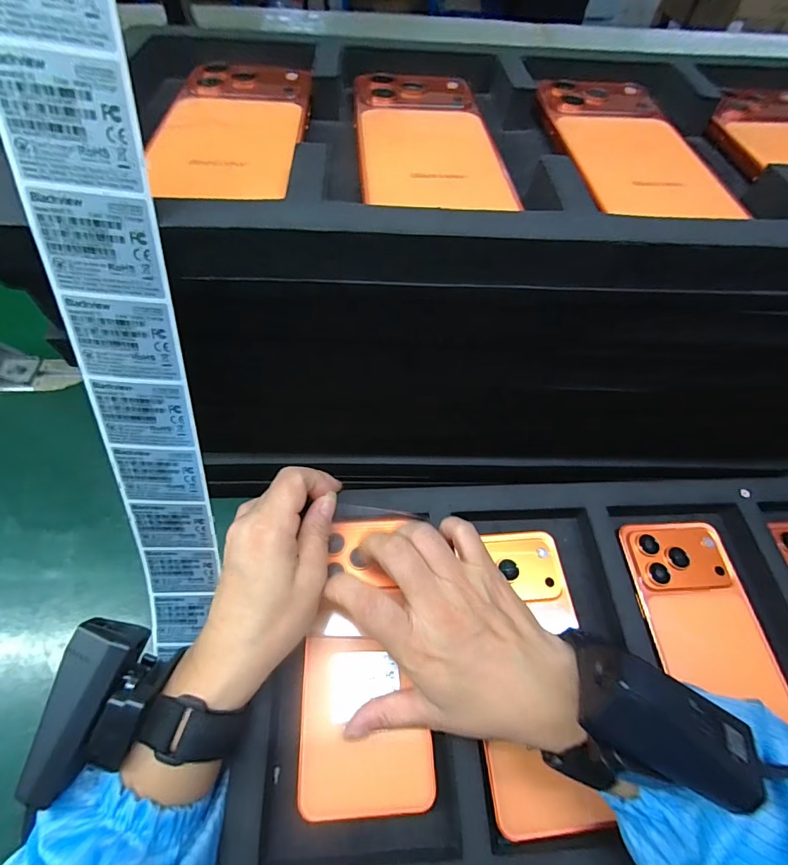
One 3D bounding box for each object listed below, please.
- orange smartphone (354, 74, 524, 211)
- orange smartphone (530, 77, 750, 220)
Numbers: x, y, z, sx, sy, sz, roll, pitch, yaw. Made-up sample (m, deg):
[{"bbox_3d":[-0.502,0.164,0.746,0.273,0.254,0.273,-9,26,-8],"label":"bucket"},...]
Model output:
[{"bbox_3d":[0.017,-0.163,0.228,0.073,0.005,0.139,-4,58,-4],"label":"orange smartphone"},{"bbox_3d":[0.130,-0.163,0.233,0.077,0.006,0.143,0,58,-2],"label":"orange smartphone"}]

